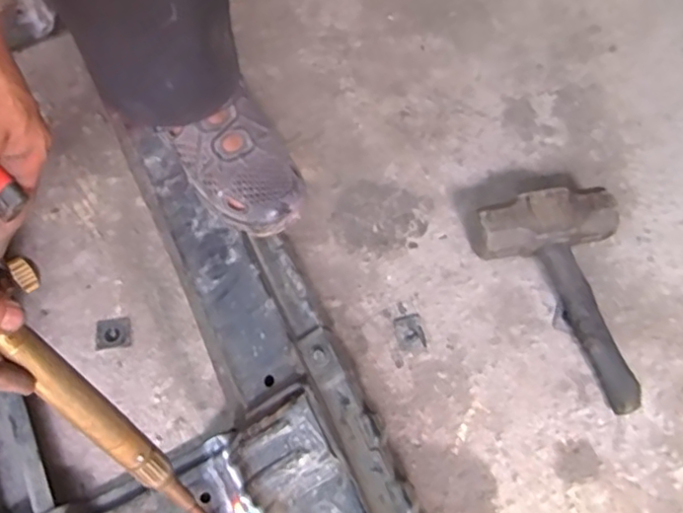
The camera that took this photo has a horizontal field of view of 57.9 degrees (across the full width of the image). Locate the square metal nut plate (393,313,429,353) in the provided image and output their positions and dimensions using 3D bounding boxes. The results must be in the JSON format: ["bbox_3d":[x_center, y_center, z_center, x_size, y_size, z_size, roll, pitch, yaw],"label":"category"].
[{"bbox_3d":[0.076,0.083,0.676,0.030,0.004,0.041,-14,66,-9],"label":"square metal nut plate"}]

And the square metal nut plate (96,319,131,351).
[{"bbox_3d":[-0.245,0.083,0.663,0.036,0.005,0.035,-9,66,-7],"label":"square metal nut plate"}]

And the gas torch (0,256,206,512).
[{"bbox_3d":[-0.159,0.115,0.423,0.051,0.332,0.040,-39,33,-19],"label":"gas torch"}]

